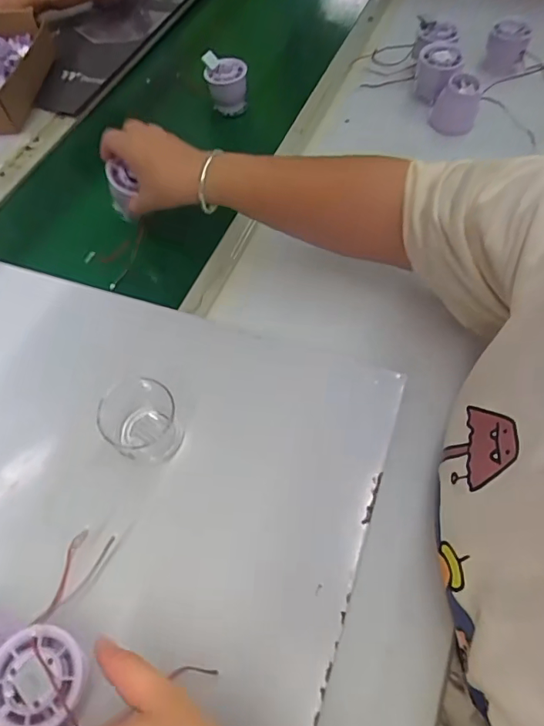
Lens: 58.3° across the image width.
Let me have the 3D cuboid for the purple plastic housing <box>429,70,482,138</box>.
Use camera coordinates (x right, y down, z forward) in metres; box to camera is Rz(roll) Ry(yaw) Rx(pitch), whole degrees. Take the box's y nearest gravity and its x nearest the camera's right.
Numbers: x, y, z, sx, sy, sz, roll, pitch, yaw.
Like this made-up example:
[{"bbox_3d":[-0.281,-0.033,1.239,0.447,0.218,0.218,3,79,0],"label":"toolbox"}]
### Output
[{"bbox_3d":[0.242,-0.340,0.643,0.056,0.059,0.048,11,61,10],"label":"purple plastic housing"}]

